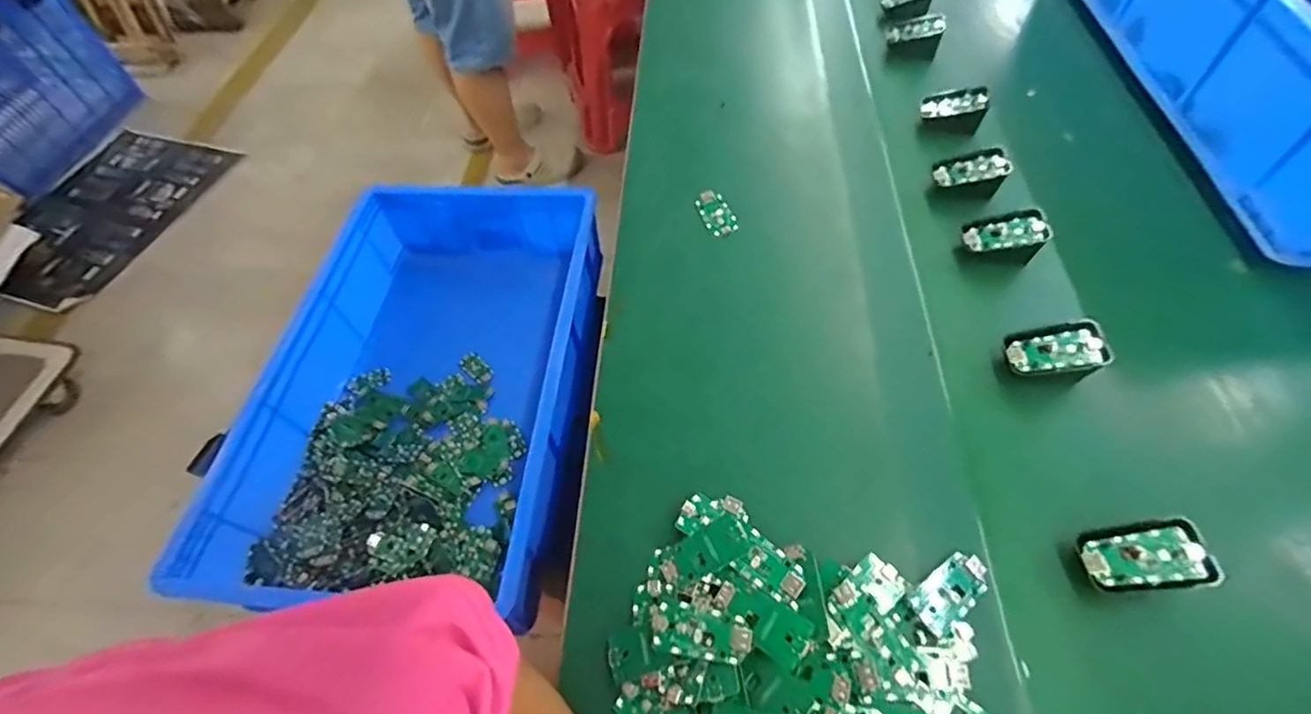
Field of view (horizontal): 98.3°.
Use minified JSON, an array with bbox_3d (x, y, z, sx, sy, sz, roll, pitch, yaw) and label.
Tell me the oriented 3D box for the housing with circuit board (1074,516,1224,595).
[{"bbox_3d":[0.322,0.133,0.374,0.067,0.014,0.045,-20,53,15],"label":"housing with circuit board"}]

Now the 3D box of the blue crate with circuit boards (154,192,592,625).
[{"bbox_3d":[-0.306,0.021,0.828,0.389,0.165,0.601,2,58,6],"label":"blue crate with circuit boards"}]

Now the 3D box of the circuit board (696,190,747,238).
[{"bbox_3d":[0.066,-0.151,0.604,0.034,0.004,0.066,-20,65,-14],"label":"circuit board"}]

